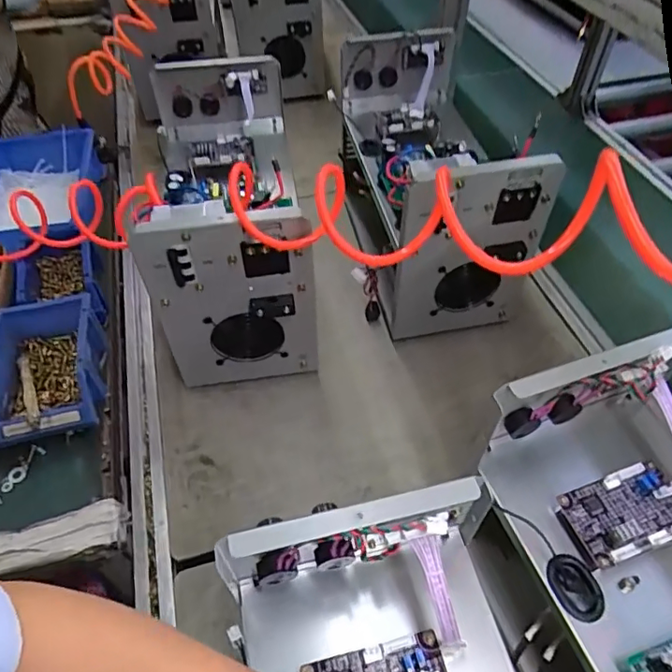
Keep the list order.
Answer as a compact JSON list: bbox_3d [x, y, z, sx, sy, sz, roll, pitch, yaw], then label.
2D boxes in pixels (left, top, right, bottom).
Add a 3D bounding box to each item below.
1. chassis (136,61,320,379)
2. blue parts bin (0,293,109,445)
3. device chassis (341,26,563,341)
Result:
[{"bbox_3d":[-0.144,-0.163,0.728,0.182,0.271,0.392,-8,52,-5],"label":"chassis"},{"bbox_3d":[-0.369,0.043,0.667,0.130,0.075,0.185,-13,53,-9],"label":"blue parts bin"},{"bbox_3d":[0.131,-0.222,0.777,0.199,0.281,0.371,-9,52,-6],"label":"device chassis"}]

